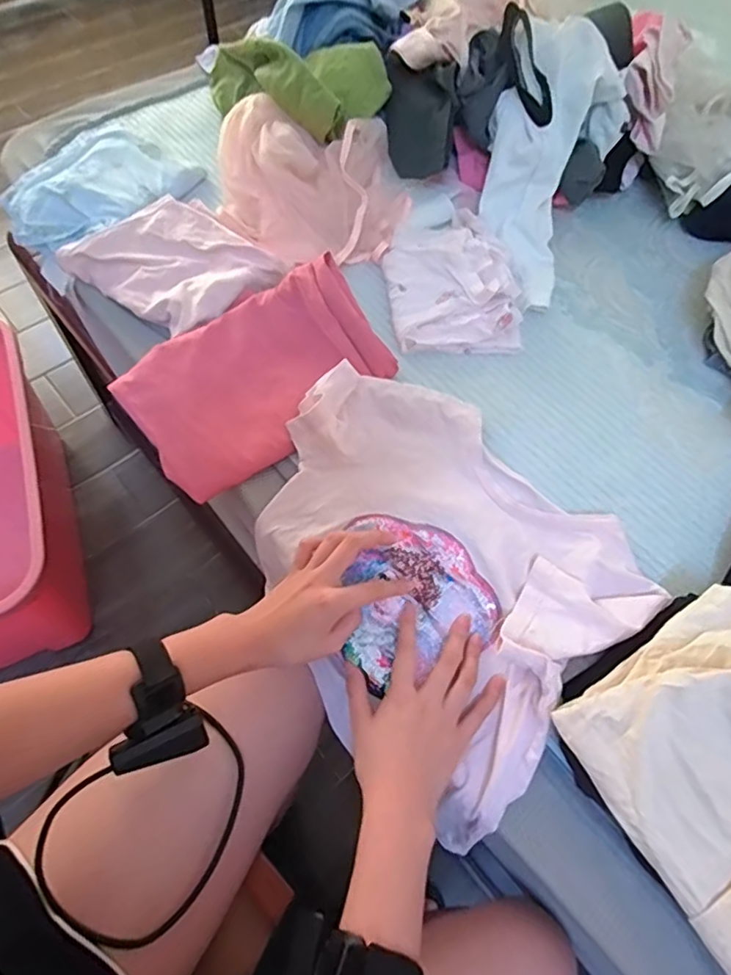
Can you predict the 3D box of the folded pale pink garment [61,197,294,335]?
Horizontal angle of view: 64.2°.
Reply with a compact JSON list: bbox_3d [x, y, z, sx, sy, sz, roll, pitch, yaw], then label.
[{"bbox_3d":[-0.210,-0.253,0.644,0.214,0.028,0.153,39,66,18],"label":"folded pale pink garment"}]

